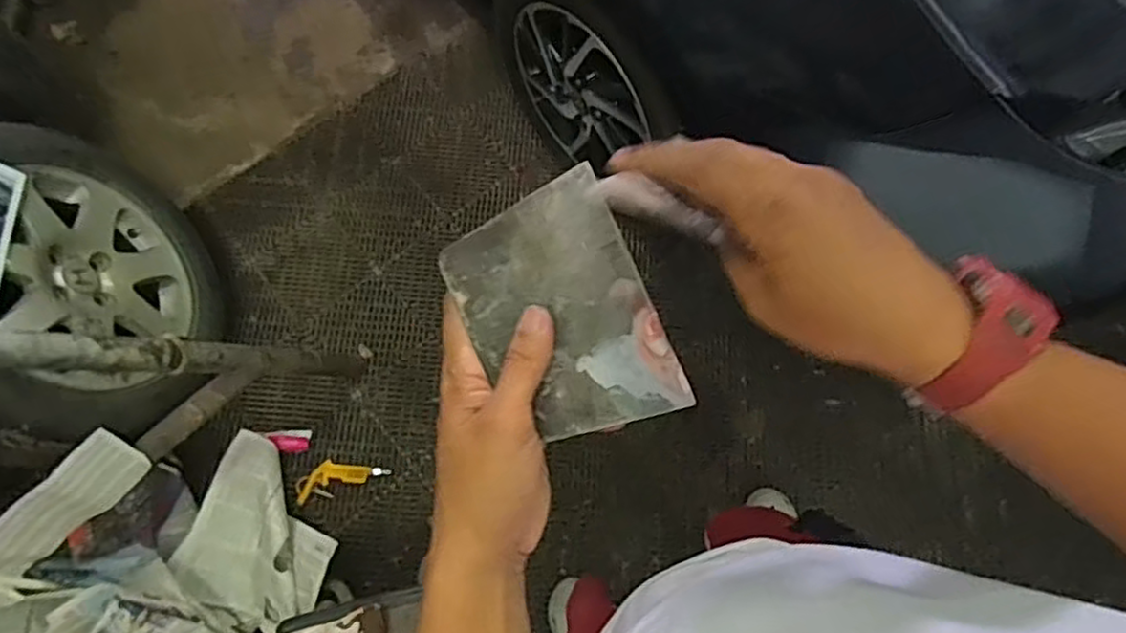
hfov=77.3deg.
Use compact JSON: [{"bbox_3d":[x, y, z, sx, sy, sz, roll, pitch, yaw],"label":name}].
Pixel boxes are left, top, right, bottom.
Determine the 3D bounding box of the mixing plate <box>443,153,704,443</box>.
[{"bbox_3d":[0.000,-0.001,0.388,0.097,0.005,0.139,-24,86,-7],"label":"mixing plate"}]

